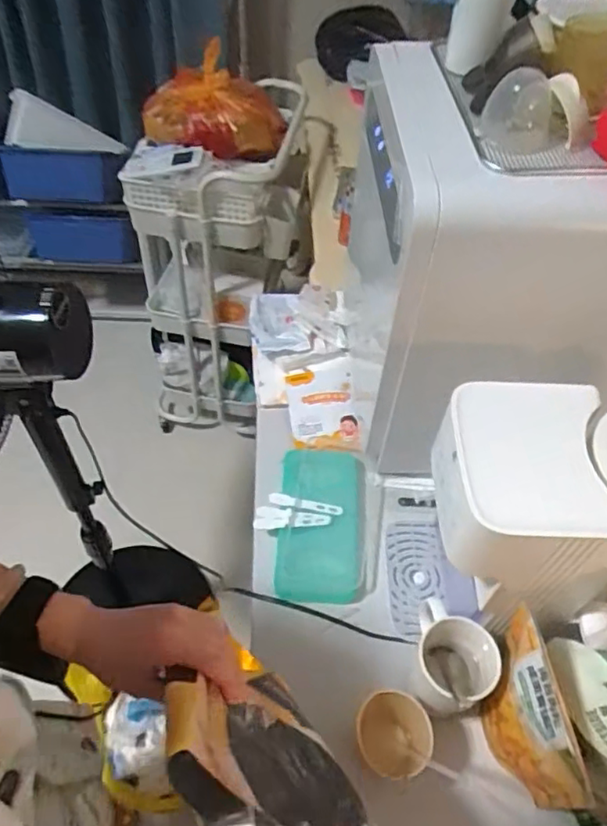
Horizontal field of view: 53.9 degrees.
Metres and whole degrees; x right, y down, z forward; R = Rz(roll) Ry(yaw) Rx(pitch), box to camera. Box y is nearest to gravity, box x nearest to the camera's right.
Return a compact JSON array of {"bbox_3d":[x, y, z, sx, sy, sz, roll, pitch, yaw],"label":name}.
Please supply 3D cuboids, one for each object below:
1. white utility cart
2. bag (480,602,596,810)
[{"bbox_3d":[-0.199,-0.314,1.521,0.402,0.809,0.328,-2,53,-6],"label":"white utility cart"},{"bbox_3d":[0.213,0.290,0.573,0.040,0.163,0.158,-7,53,-9],"label":"bag"}]

